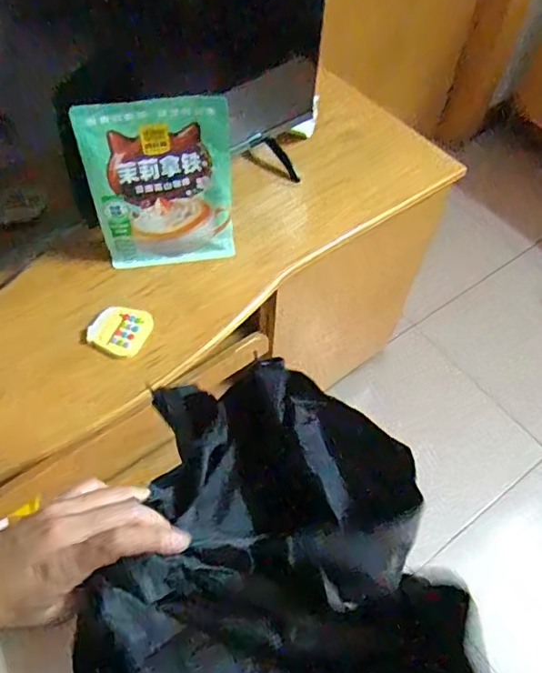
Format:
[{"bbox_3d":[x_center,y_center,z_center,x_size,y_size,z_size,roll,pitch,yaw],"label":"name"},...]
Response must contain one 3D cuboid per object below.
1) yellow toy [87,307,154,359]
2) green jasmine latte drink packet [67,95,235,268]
[{"bbox_3d":[-0.216,-0.010,0.794,0.082,0.017,0.071,21,58,12],"label":"yellow toy"},{"bbox_3d":[-0.153,-0.206,0.787,0.194,0.252,0.047,-7,57,-7],"label":"green jasmine latte drink packet"}]

